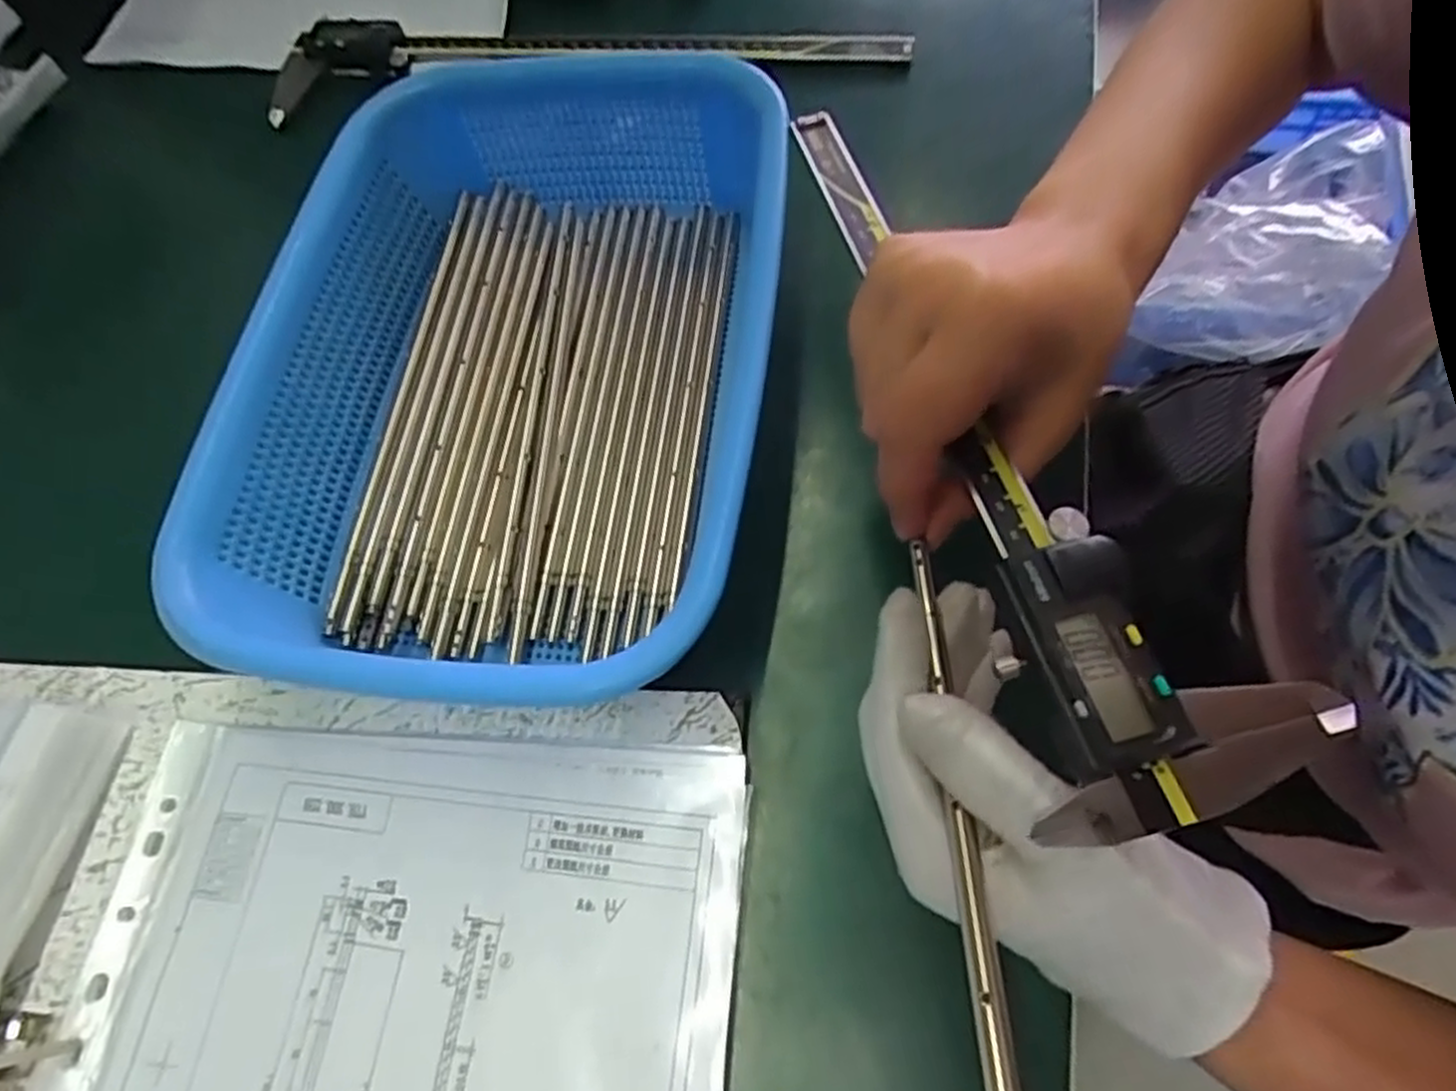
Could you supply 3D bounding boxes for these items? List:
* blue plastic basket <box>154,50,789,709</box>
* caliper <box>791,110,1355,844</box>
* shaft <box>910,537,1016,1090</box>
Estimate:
[{"bbox_3d":[-0.087,-0.071,0.327,0.204,0.072,0.281,3,66,8],"label":"blue plastic basket"},{"bbox_3d":[0.075,-0.053,0.249,0.062,0.018,0.273,-16,60,-4],"label":"caliper"},{"bbox_3d":[0.064,0.101,0.197,0.006,0.007,0.223,-3,64,2],"label":"shaft"}]

